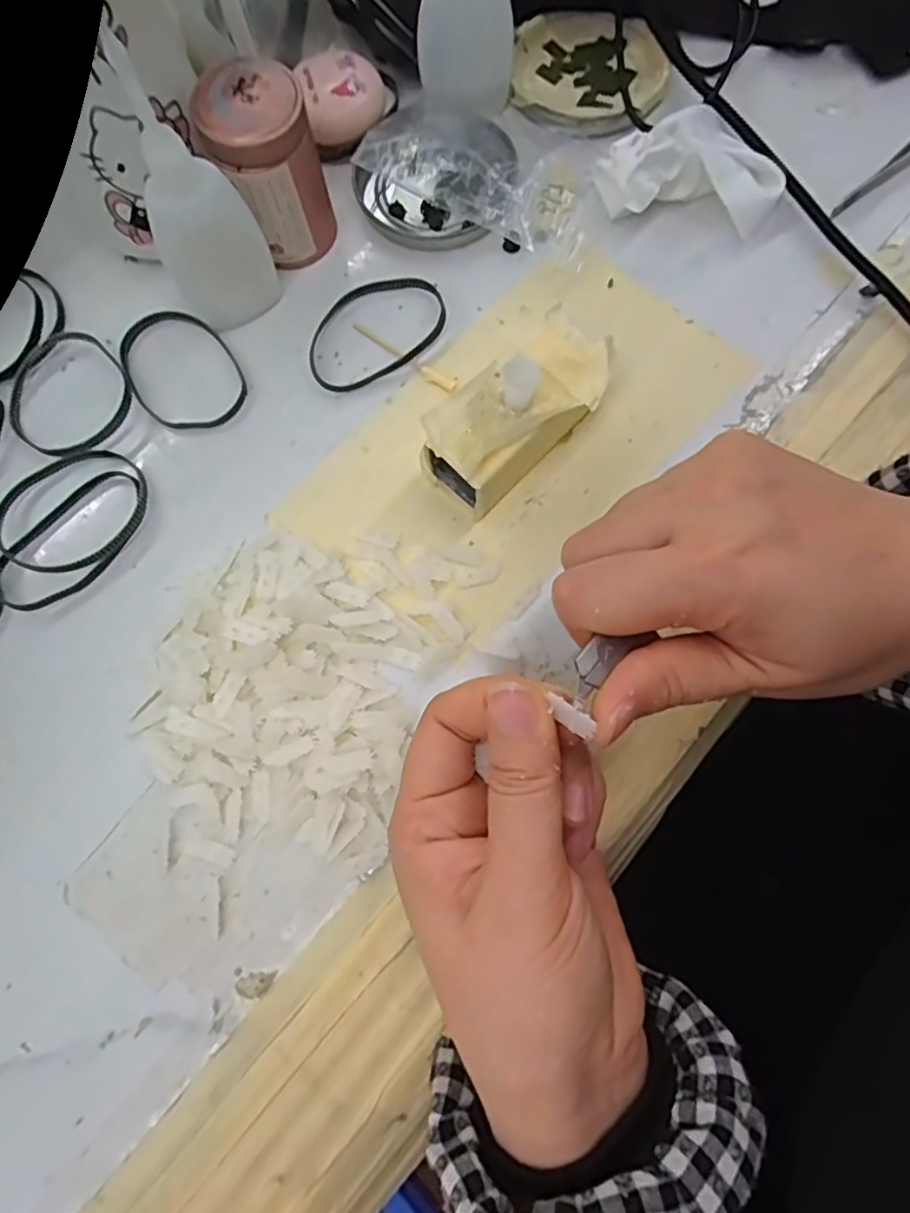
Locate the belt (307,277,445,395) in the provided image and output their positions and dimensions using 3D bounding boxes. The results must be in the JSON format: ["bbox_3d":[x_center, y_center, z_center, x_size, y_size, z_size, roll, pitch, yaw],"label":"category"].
[{"bbox_3d":[-0.037,-0.130,0.292,0.070,0.009,0.048,-25,77,-5],"label":"belt"}]

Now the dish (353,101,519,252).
[{"bbox_3d":[-0.008,-0.214,0.302,0.073,0.019,0.073,0,76,1],"label":"dish"}]

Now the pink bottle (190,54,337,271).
[{"bbox_3d":[-0.081,-0.191,0.278,0.039,0.066,0.043,15,77,5],"label":"pink bottle"}]

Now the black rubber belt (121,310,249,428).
[{"bbox_3d":[-0.127,-0.110,0.291,0.049,0.004,0.067,-33,78,-7],"label":"black rubber belt"}]

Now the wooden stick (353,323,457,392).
[{"bbox_3d":[-0.025,-0.116,0.290,0.059,0.004,0.007,35,80,9],"label":"wooden stick"}]

